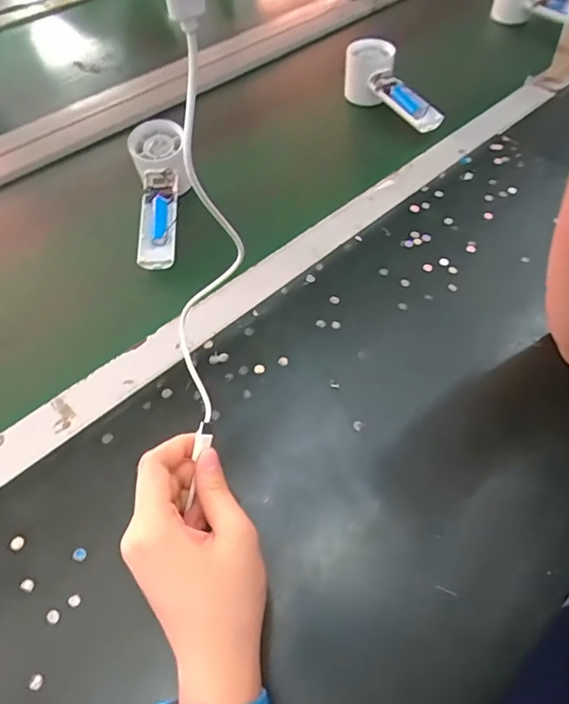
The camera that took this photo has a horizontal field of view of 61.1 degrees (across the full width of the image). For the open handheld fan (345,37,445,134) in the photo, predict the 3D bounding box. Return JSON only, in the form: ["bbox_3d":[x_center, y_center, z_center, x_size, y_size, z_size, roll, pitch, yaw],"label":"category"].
[{"bbox_3d":[0.124,-0.320,0.589,0.062,0.062,0.154,-23,58,-13],"label":"open handheld fan"}]

